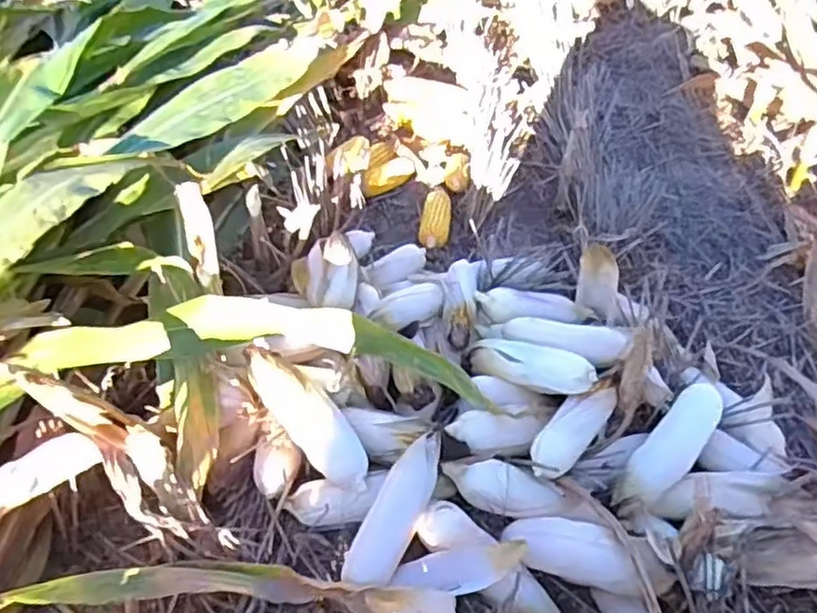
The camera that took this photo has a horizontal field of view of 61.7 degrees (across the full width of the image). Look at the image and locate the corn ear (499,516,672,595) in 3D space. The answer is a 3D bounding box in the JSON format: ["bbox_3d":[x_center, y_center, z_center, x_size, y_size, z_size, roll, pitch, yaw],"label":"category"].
[{"bbox_3d":[0.207,0.287,0.811,0.200,0.053,0.064,4,38,37],"label":"corn ear"}]

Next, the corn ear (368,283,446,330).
[{"bbox_3d":[-0.007,0.002,1.062,0.060,0.047,0.162,31,31,29],"label":"corn ear"}]

